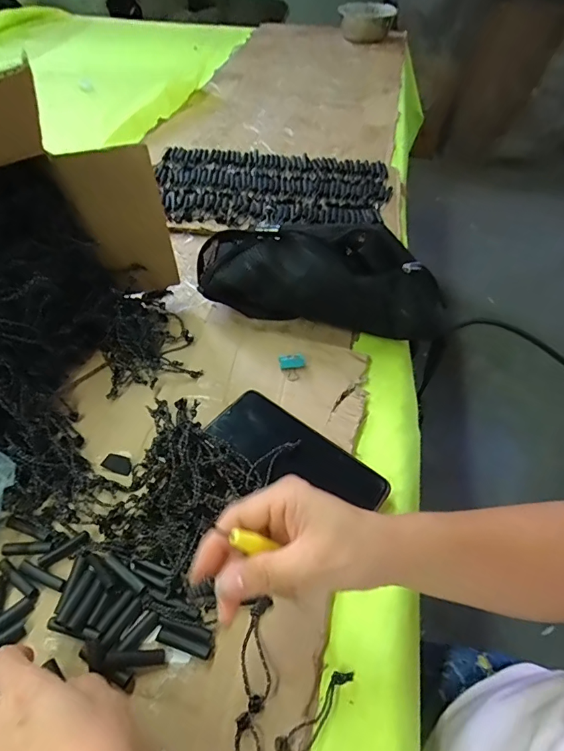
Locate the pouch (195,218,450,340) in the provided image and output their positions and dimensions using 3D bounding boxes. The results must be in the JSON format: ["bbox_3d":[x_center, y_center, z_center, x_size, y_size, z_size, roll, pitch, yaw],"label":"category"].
[{"bbox_3d":[0.044,-0.112,0.490,0.278,0.097,0.082,9,50,6],"label":"pouch"}]

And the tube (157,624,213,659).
[{"bbox_3d":[-0.066,0.180,0.294,0.037,0.008,0.010,15,51,11],"label":"tube"}]

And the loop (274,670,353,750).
[{"bbox_3d":[0.024,0.216,0.279,0.065,0.007,0.017,-29,79,-33],"label":"loop"}]

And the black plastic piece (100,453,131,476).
[{"bbox_3d":[-0.144,0.077,0.381,0.027,0.004,0.016,15,51,11],"label":"black plastic piece"}]

